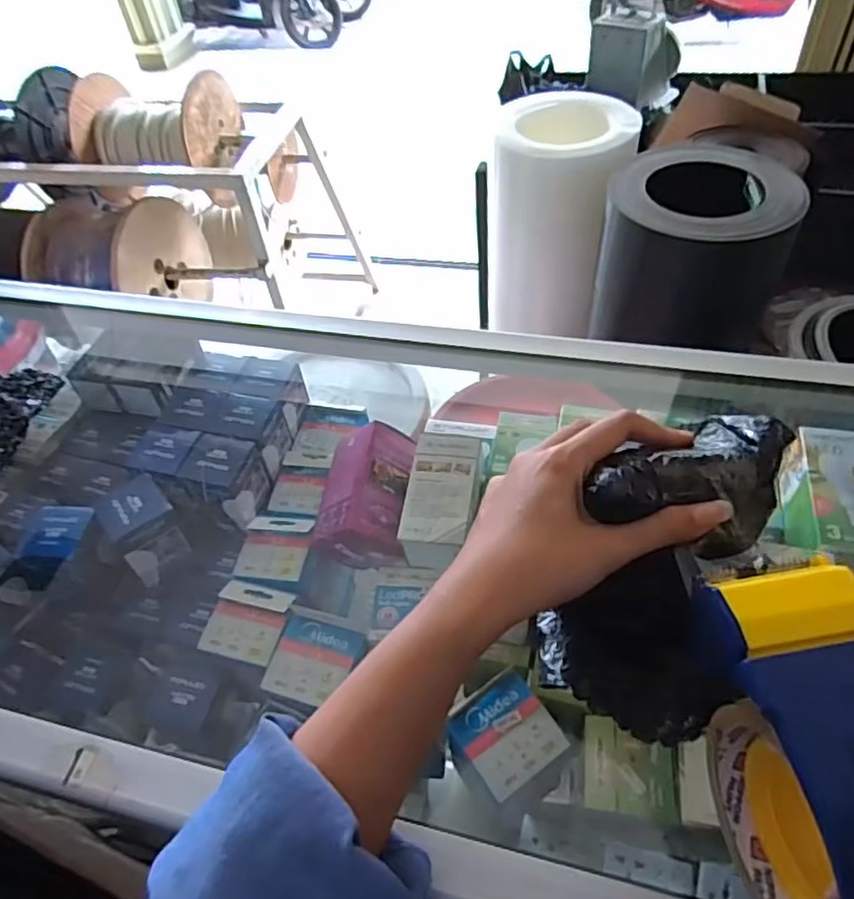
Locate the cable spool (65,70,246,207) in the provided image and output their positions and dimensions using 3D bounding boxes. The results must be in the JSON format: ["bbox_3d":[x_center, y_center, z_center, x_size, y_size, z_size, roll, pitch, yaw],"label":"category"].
[{"bbox_3d":[-0.605,-0.693,1.399,0.335,0.229,0.229,1,50,7],"label":"cable spool"}]

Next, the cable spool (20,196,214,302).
[{"bbox_3d":[-0.703,-0.443,1.475,0.289,0.299,0.322,12,52,16],"label":"cable spool"}]

